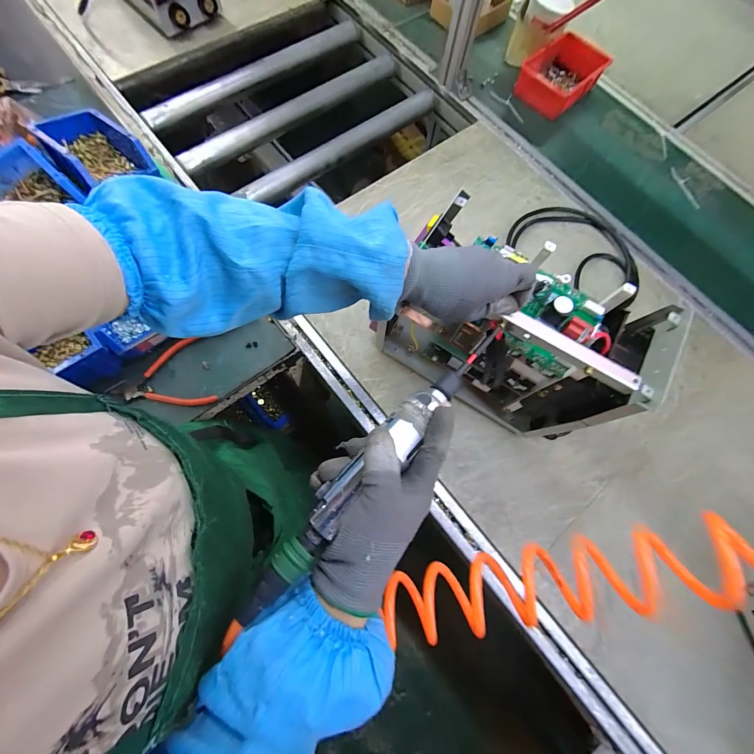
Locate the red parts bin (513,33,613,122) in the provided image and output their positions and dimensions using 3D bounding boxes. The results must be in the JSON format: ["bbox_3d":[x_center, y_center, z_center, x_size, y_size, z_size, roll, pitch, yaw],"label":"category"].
[{"bbox_3d":[0.420,-0.691,0.752,0.142,0.065,0.183,41,75,8],"label":"red parts bin"}]

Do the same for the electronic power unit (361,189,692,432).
[{"bbox_3d":[0.170,-0.058,0.451,0.299,0.222,0.136,32,74,8],"label":"electronic power unit"}]

